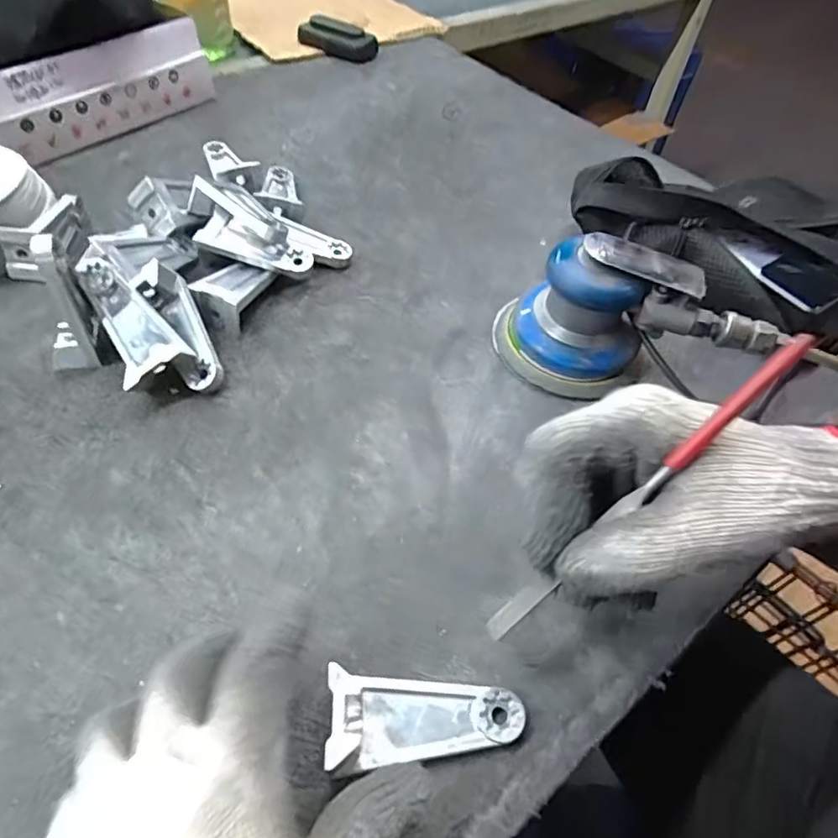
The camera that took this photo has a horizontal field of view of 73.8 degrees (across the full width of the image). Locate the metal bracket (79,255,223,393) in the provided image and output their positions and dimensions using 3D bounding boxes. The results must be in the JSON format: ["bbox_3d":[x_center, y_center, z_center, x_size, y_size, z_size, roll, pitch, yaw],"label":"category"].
[{"bbox_3d":[-0.188,-0.066,0.396,0.064,0.055,0.106,-23,58,-21],"label":"metal bracket"}]

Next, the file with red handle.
[{"bbox_3d":[0.089,0.035,0.233,0.008,0.177,0.005,50,21,28],"label":"file with red handle"}]

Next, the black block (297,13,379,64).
[{"bbox_3d":[-0.113,-0.514,0.754,0.110,0.039,0.033,14,53,6],"label":"black block"}]

